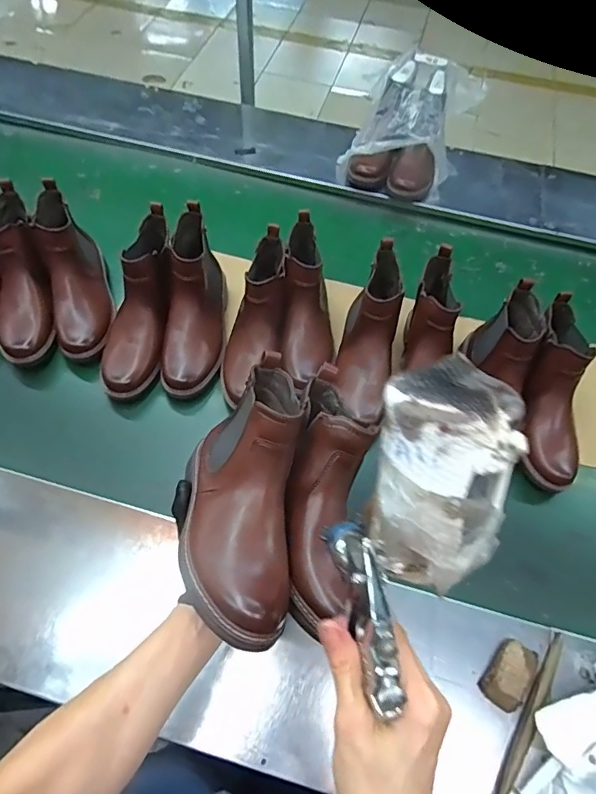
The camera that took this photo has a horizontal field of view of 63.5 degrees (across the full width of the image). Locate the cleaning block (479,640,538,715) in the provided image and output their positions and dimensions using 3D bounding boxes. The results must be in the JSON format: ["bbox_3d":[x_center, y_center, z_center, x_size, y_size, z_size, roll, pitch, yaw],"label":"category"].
[{"bbox_3d":[0.249,0.324,0.564,0.045,0.018,0.075,39,65,18],"label":"cleaning block"}]

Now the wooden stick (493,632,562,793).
[{"bbox_3d":[0.265,0.358,0.545,0.019,0.018,0.194,33,63,15],"label":"wooden stick"}]

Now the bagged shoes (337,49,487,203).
[{"bbox_3d":[0.225,-0.548,1.004,0.216,0.200,0.233,26,62,11],"label":"bagged shoes"}]

